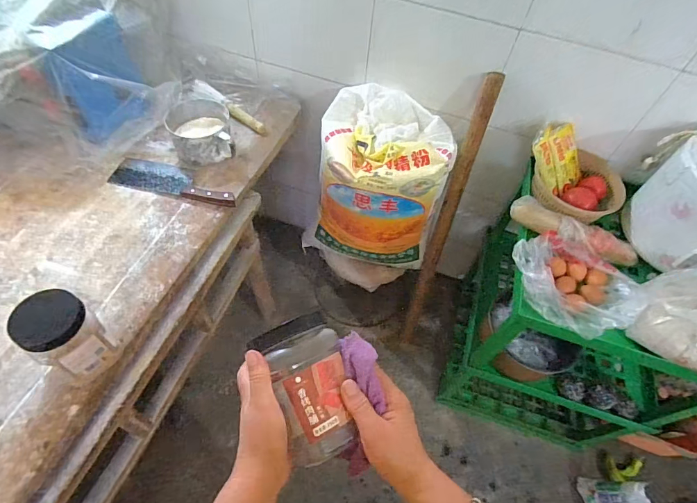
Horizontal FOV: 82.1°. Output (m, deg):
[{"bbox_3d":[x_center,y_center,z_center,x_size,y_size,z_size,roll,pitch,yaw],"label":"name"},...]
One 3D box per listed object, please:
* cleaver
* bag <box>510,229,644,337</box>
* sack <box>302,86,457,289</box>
[{"bbox_3d":[-0.398,-0.172,0.928,0.298,0.024,0.098,13,56,3],"label":"cleaver"},{"bbox_3d":[0.454,0.055,0.812,0.239,0.087,0.200,41,62,20],"label":"bag"},{"bbox_3d":[0.086,-0.163,1.189,0.374,0.490,0.289,32,59,15],"label":"sack"}]

